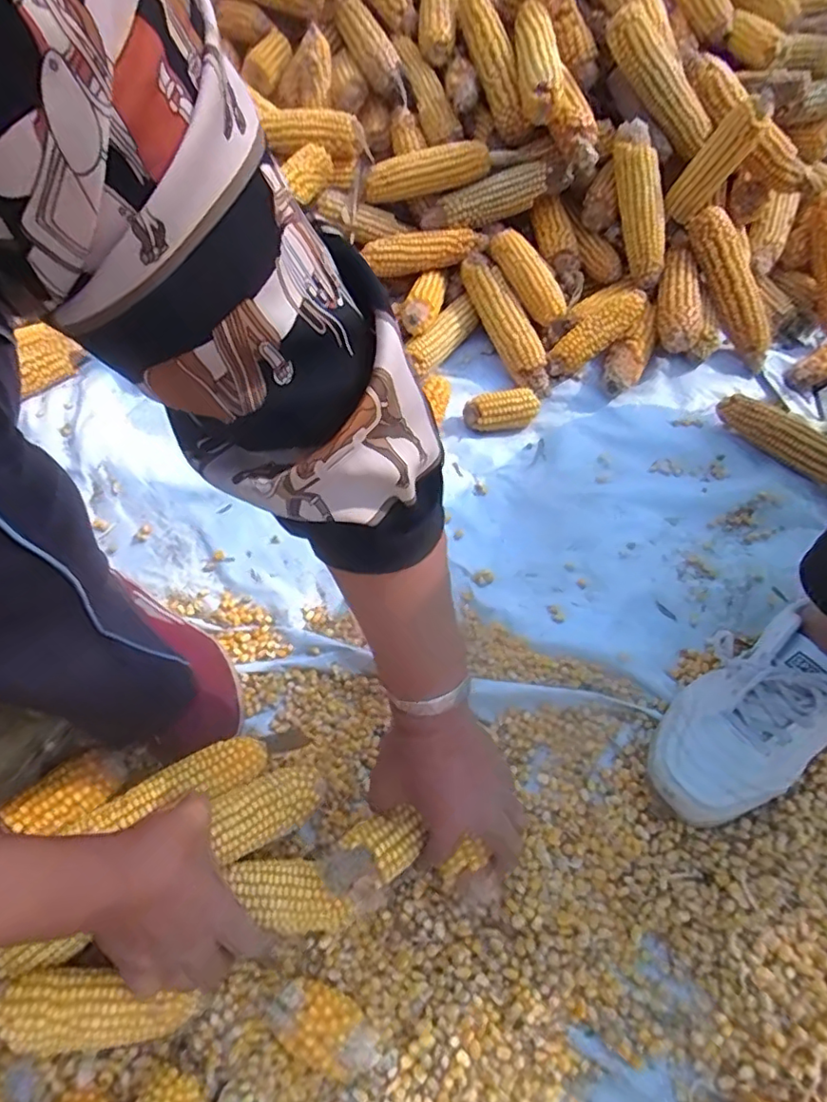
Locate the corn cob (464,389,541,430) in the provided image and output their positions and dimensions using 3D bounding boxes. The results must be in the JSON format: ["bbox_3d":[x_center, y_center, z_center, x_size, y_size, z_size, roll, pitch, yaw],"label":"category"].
[{"bbox_3d":[0.111,-0.168,0.717,0.081,0.040,0.045,-14,59,-9],"label":"corn cob"}]

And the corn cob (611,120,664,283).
[{"bbox_3d":[0.283,-0.429,0.728,0.038,0.185,0.041,-22,21,-14],"label":"corn cob"}]

